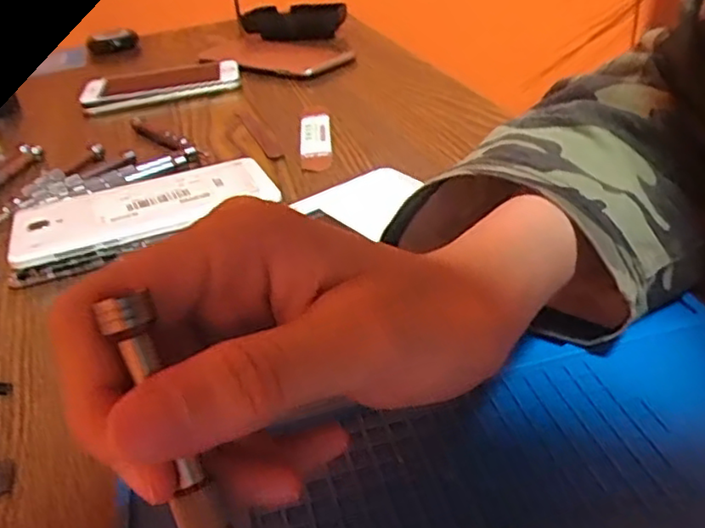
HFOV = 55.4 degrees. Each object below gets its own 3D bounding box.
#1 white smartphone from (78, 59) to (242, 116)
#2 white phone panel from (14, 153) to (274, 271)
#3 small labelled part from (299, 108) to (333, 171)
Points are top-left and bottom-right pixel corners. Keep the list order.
[{"bbox_3d":[-0.169,-0.158,0.592,0.135,0.014,0.075,-15,34,-13],"label":"white smartphone"},{"bbox_3d":[-0.119,-0.034,0.385,0.141,0.014,0.079,-18,34,-16],"label":"white phone panel"},{"bbox_3d":[-0.026,-0.091,0.466,0.022,0.004,0.111,-8,33,-1],"label":"small labelled part"}]

